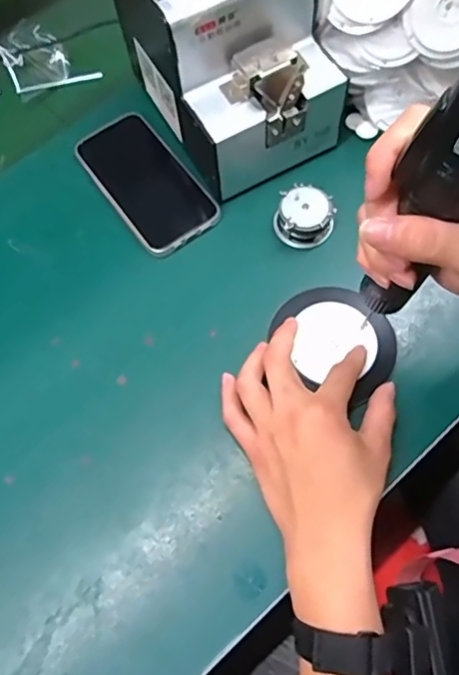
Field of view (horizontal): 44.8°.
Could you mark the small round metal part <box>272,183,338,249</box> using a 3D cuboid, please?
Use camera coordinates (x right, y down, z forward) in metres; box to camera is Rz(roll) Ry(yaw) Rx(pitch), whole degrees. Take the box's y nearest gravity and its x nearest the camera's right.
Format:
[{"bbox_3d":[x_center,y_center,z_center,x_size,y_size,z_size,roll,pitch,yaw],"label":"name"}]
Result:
[{"bbox_3d":[0.064,-0.102,0.473,0.047,0.029,0.042,21,71,10],"label":"small round metal part"}]

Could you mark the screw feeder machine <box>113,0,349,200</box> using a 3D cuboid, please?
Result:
[{"bbox_3d":[0.005,-0.242,0.465,0.130,0.142,0.171,-29,70,-8],"label":"screw feeder machine"}]

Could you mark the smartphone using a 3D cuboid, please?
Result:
[{"bbox_3d":[-0.075,-0.142,0.506,0.076,0.008,0.148,-35,71,-10],"label":"smartphone"}]

